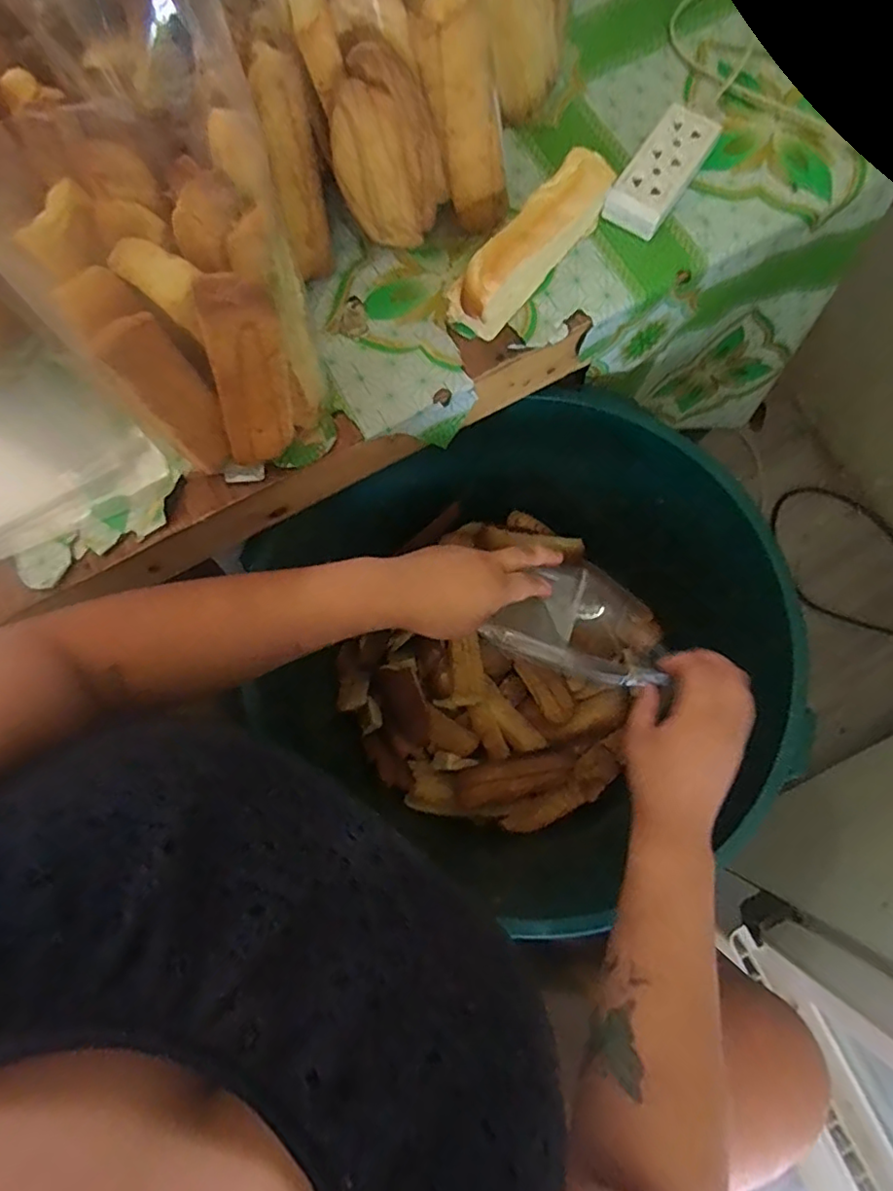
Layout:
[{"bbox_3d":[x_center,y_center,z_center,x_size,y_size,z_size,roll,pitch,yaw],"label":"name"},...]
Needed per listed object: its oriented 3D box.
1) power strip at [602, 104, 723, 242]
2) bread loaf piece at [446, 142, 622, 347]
[{"bbox_3d":[0.161,-0.317,0.450,0.044,0.023,0.108,34,79,9],"label":"power strip"},{"bbox_3d":[0.061,-0.252,0.426,0.038,0.041,0.154,39,81,9],"label":"bread loaf piece"}]

